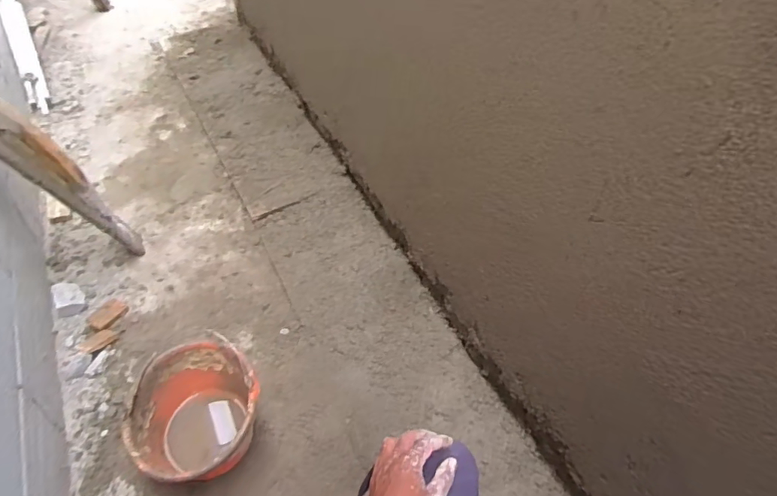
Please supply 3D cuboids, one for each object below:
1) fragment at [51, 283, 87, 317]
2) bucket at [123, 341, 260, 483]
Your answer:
[{"bbox_3d":[-0.741,0.107,1.185,0.058,0.032,0.099,-22,53,-21],"label":"fragment"},{"bbox_3d":[-0.353,0.322,0.958,0.218,0.169,0.227,2,48,-2],"label":"bucket"}]

